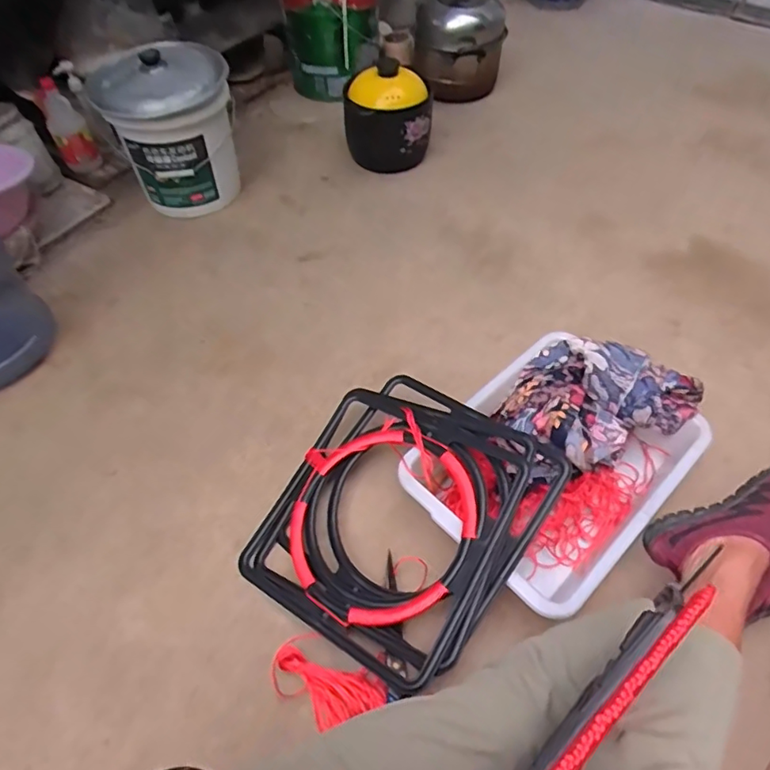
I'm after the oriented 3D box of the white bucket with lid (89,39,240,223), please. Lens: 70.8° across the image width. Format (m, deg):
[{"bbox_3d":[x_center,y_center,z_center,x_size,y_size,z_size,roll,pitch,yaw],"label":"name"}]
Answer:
[{"bbox_3d":[-0.468,-0.568,1.210,0.273,0.307,0.238,-18,55,-11],"label":"white bucket with lid"}]

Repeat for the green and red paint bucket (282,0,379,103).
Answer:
[{"bbox_3d":[-0.166,-1.063,1.583,0.261,0.303,0.279,-1,53,1],"label":"green and red paint bucket"}]

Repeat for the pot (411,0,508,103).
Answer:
[{"bbox_3d":[0.209,-0.975,1.547,0.249,0.237,0.238,-1,53,1],"label":"pot"}]

